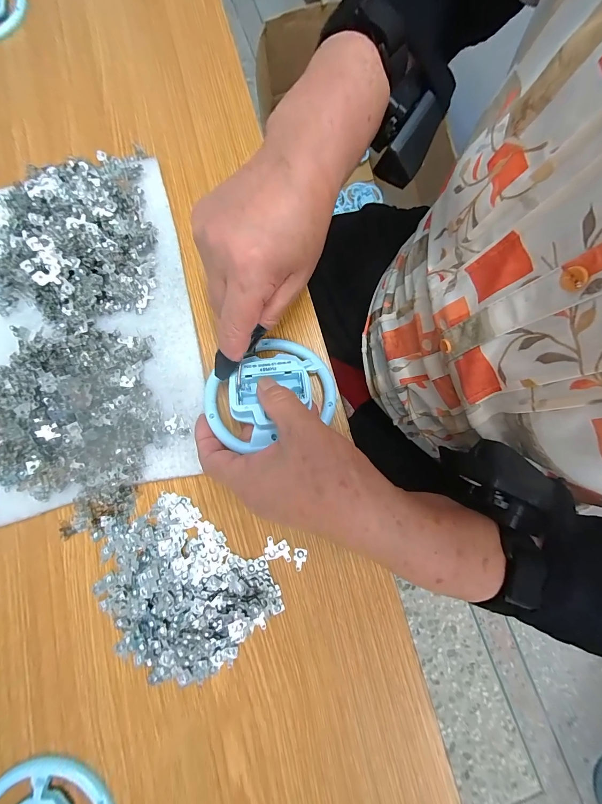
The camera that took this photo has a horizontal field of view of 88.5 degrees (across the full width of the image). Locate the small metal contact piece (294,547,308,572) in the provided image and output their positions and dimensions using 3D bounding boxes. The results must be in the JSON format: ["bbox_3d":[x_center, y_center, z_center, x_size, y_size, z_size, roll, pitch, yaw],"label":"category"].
[{"bbox_3d":[-0.001,0.123,0.241,0.010,0.004,0.017,12,79,3],"label":"small metal contact piece"}]

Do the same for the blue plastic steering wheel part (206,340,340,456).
[{"bbox_3d":[-0.026,-0.012,0.246,0.102,0.035,0.084,-22,80,-4],"label":"blue plastic steering wheel part"}]

